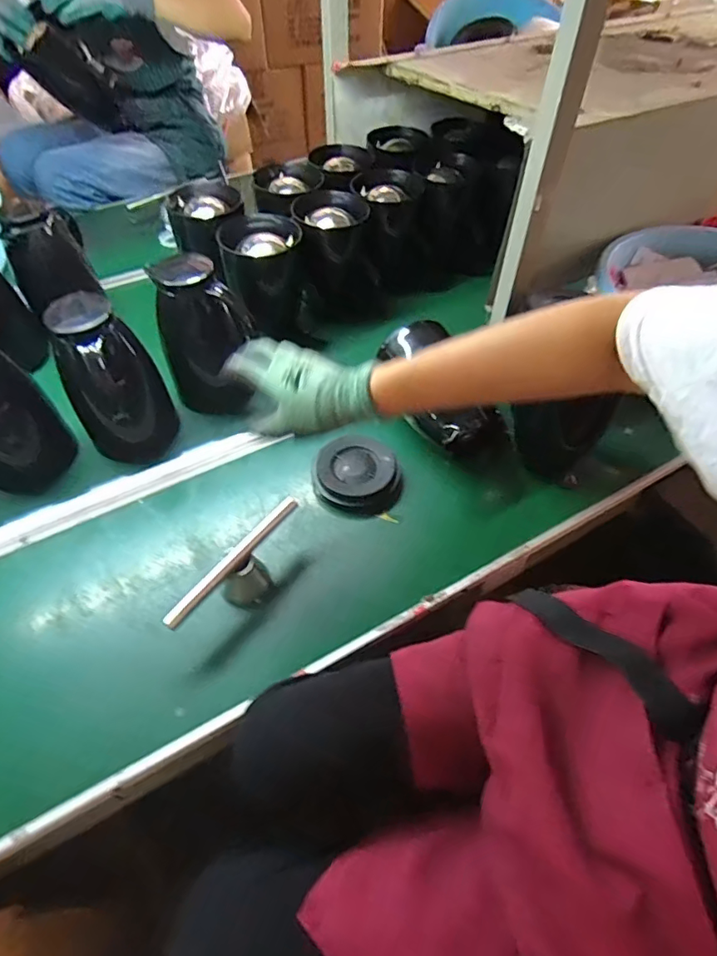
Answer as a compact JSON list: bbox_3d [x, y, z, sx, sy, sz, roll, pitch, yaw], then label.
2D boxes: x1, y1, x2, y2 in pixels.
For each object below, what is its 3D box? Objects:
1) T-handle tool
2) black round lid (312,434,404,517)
[{"bbox_3d":[-0.135,0.115,0.620,0.050,0.078,0.193,28,58,16],"label":"T-handle tool"},{"bbox_3d":[-0.001,-0.002,0.730,0.122,0.035,0.116,1,55,-2],"label":"black round lid"}]

